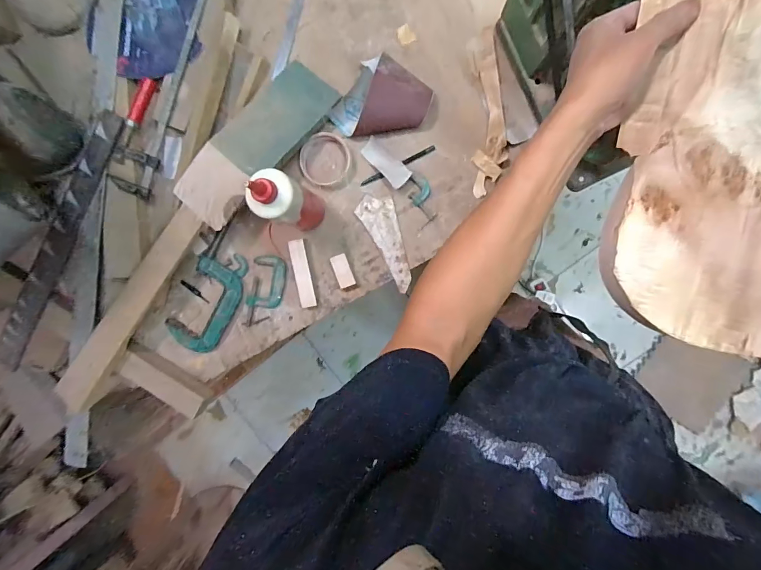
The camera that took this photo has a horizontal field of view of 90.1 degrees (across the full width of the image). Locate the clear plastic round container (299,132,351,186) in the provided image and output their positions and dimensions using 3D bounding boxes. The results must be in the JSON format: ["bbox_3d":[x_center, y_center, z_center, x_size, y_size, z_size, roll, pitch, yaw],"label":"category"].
[{"bbox_3d":[-0.096,-0.217,0.657,0.086,0.018,0.085,0,95,5],"label":"clear plastic round container"}]

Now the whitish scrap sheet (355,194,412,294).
[{"bbox_3d":[0.016,-0.076,0.671,0.061,0.004,0.172,-23,93,7],"label":"whitish scrap sheet"}]

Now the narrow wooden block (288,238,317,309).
[{"bbox_3d":[-0.138,-0.020,0.683,0.028,0.032,0.119,-11,94,6],"label":"narrow wooden block"}]

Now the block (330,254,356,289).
[{"bbox_3d":[-0.065,-0.025,0.671,0.028,0.032,0.057,-21,93,6],"label":"block"}]

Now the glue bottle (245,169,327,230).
[{"bbox_3d":[-0.136,-0.123,0.575,0.057,0.221,0.073,30,97,2],"label":"glue bottle"}]

